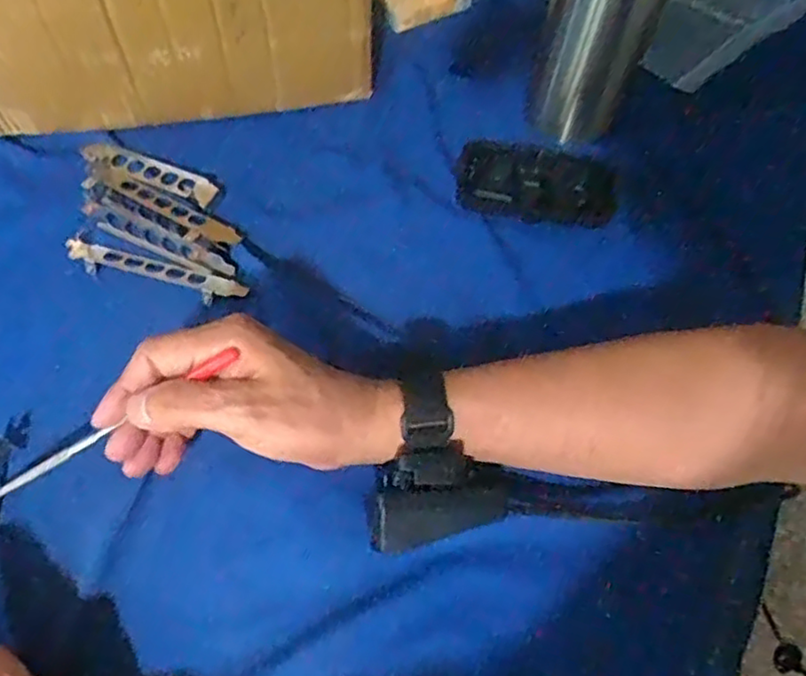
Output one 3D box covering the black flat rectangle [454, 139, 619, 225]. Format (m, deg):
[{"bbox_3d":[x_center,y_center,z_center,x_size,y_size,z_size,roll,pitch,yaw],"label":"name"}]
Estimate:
[{"bbox_3d":[0.096,-0.110,0.485,0.113,0.011,0.054,14,82,4],"label":"black flat rectangle"}]

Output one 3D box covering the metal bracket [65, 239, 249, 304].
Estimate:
[{"bbox_3d":[-0.167,-0.045,0.452,0.126,0.006,0.022,15,61,4],"label":"metal bracket"}]

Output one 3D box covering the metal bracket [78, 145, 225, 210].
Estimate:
[{"bbox_3d":[-0.185,-0.123,0.491,0.109,0.011,0.019,24,62,9],"label":"metal bracket"}]

